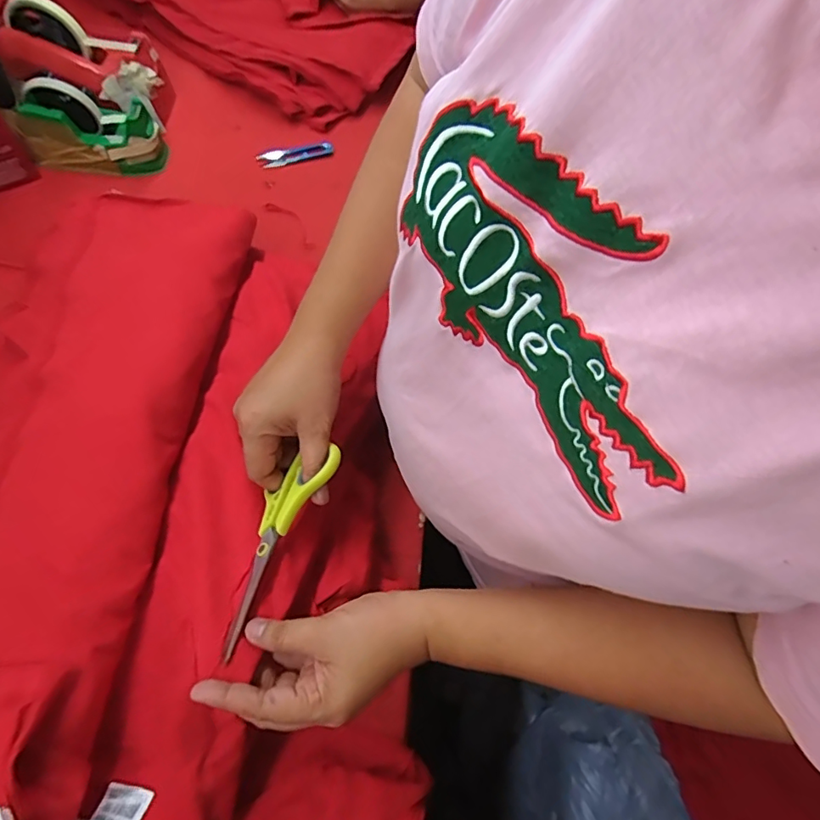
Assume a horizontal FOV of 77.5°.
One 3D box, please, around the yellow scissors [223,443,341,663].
[{"bbox_3d":[-0.111,0.100,0.406,0.050,0.008,0.167,12,64,34],"label":"yellow scissors"}]

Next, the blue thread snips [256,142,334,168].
[{"bbox_3d":[-0.160,-0.360,0.718,0.102,0.007,0.028,-20,69,-11],"label":"blue thread snips"}]

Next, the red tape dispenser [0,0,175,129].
[{"bbox_3d":[-0.406,-0.430,0.638,0.188,0.089,0.088,9,65,-20],"label":"red tape dispenser"}]

